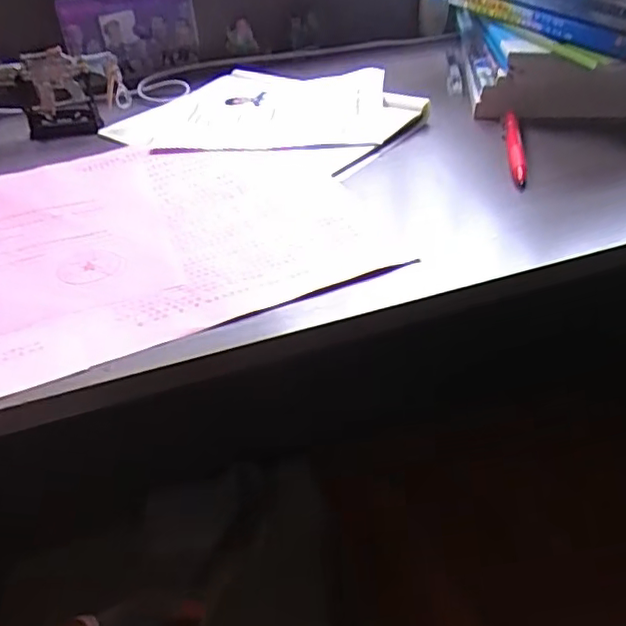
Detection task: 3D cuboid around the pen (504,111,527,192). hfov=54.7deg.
[{"bbox_3d":[0.164,-0.136,0.490,0.014,0.011,0.121,6,38,11],"label":"pen"}]

